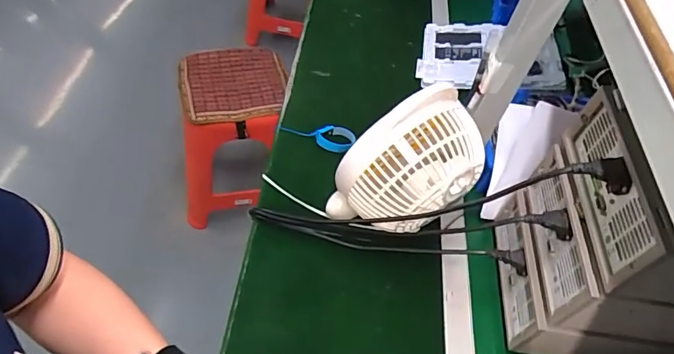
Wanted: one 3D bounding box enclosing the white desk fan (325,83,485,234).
[{"bbox_3d":[0.101,0.004,0.644,0.194,0.211,0.125,-15,56,-19],"label":"white desk fan"}]

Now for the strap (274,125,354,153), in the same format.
[{"bbox_3d":[-0.036,-0.070,0.824,0.138,0.029,0.046,5,52,-4],"label":"strap"}]

